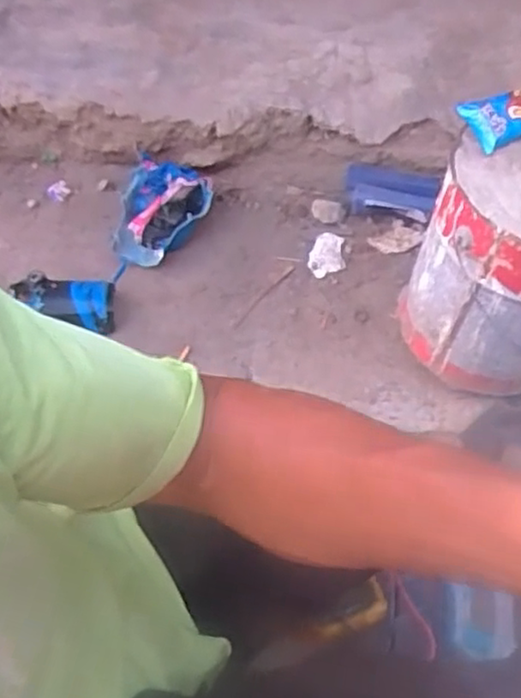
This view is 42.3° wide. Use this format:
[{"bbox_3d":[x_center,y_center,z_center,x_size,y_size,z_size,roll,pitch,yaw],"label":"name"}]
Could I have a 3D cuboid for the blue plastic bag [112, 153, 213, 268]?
[{"bbox_3d":[-0.186,-0.275,1.324,0.183,0.099,0.247,-3,55,1],"label":"blue plastic bag"}]

